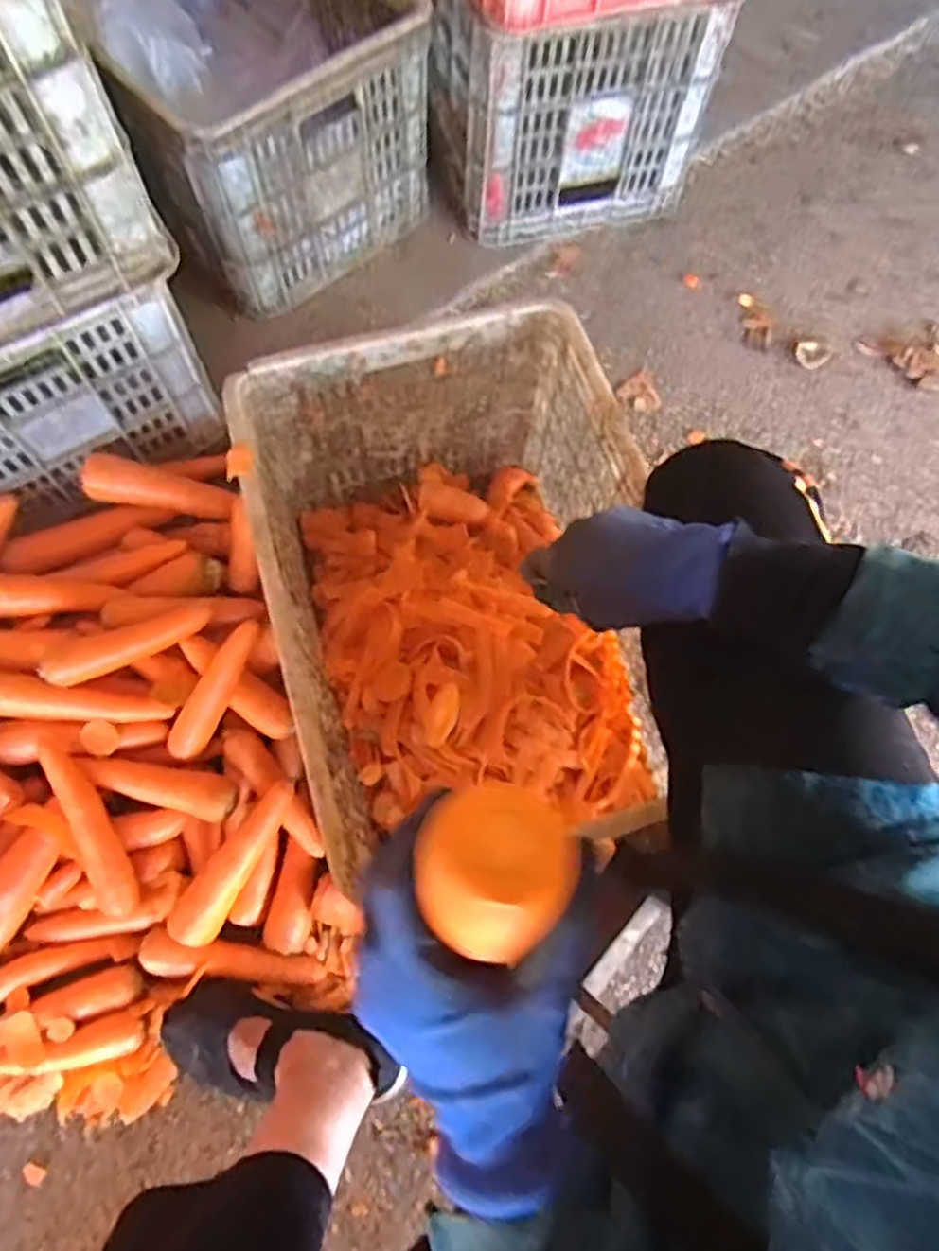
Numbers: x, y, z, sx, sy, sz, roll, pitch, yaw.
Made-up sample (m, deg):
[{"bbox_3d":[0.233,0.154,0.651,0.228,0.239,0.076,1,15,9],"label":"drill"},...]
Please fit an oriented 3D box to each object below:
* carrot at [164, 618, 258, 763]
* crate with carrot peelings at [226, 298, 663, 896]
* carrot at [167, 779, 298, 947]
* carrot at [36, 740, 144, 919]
[{"bbox_3d":[-0.271,0.067,0.768,0.042,0.029,0.165,29,91,10],"label":"carrot"},{"bbox_3d":[-0.009,-0.018,0.778,0.357,0.293,0.496,-13,70,-6],"label":"crate with carrot peelings"},{"bbox_3d":[-0.242,0.243,0.755,0.049,0.057,0.183,29,72,10],"label":"carrot"},{"bbox_3d":[-0.396,0.207,0.758,0.036,0.030,0.195,-29,73,-11],"label":"carrot"}]

